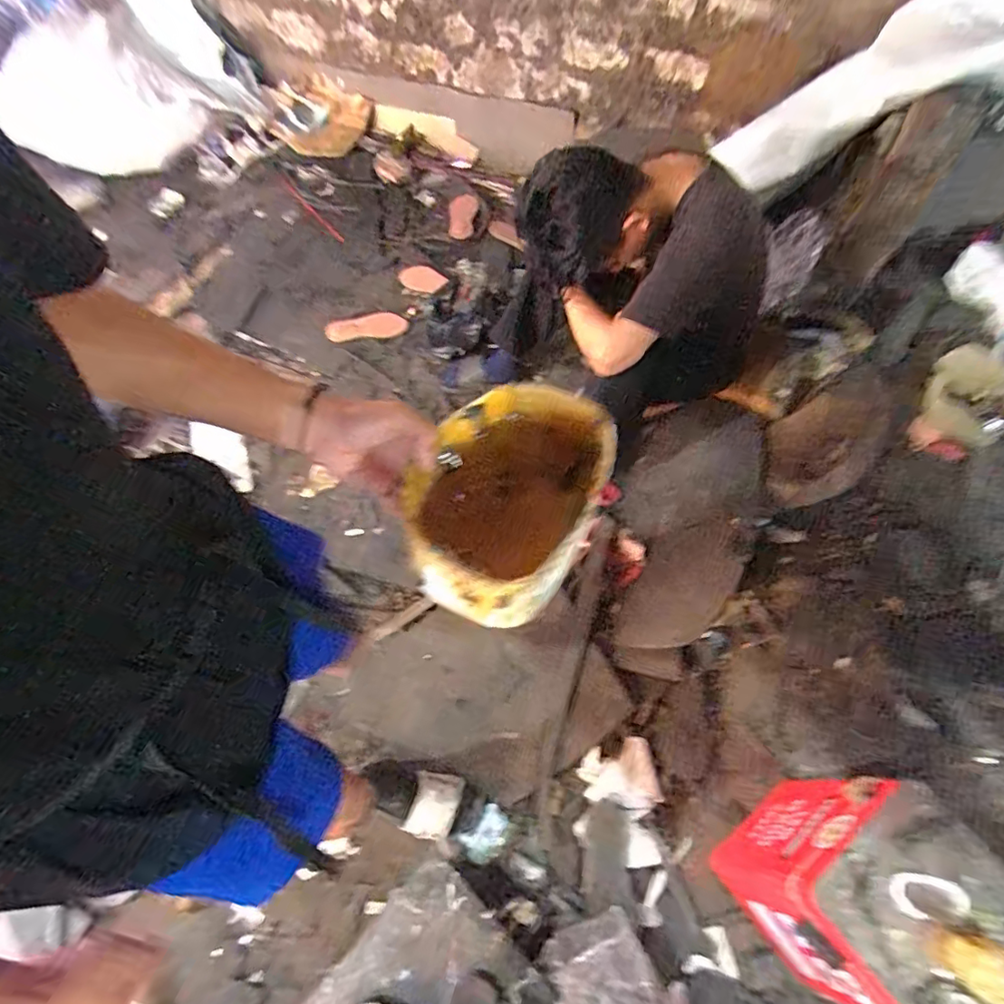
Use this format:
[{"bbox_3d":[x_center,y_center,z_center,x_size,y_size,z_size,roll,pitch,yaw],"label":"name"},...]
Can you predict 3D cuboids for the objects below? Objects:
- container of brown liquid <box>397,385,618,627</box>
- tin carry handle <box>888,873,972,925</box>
[{"bbox_3d":[0.005,0.008,0.469,0.138,0.111,0.188,17,61,14],"label":"container of brown liquid"},{"bbox_3d":[0.550,0.510,0.705,0.096,0.010,0.049,7,64,2],"label":"tin carry handle"}]

